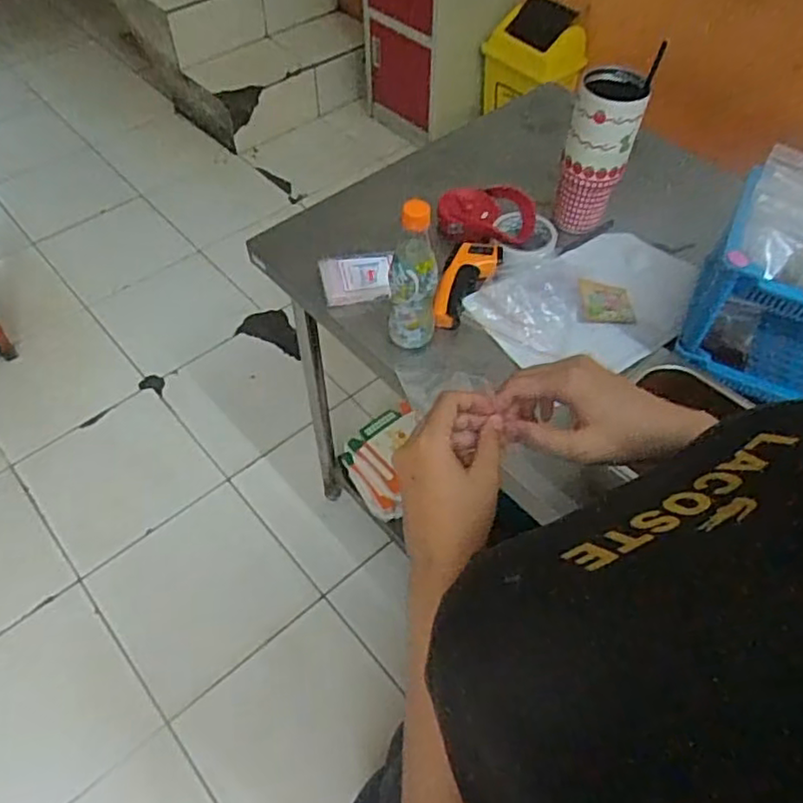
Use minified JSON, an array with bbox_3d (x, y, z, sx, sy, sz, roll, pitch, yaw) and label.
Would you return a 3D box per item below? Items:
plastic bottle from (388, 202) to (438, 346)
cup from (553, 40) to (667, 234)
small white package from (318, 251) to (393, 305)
[{"bbox_3d":[0.015,-0.153,0.785,0.058,0.201,0.065,4,55,4],"label":"plastic bottle"},{"bbox_3d":[0.273,-0.351,0.916,0.087,0.239,0.088,0,55,0],"label":"cup"},{"bbox_3d":[-0.062,-0.174,0.906,0.099,0.021,0.079,-7,55,-5],"label":"small white package"}]

